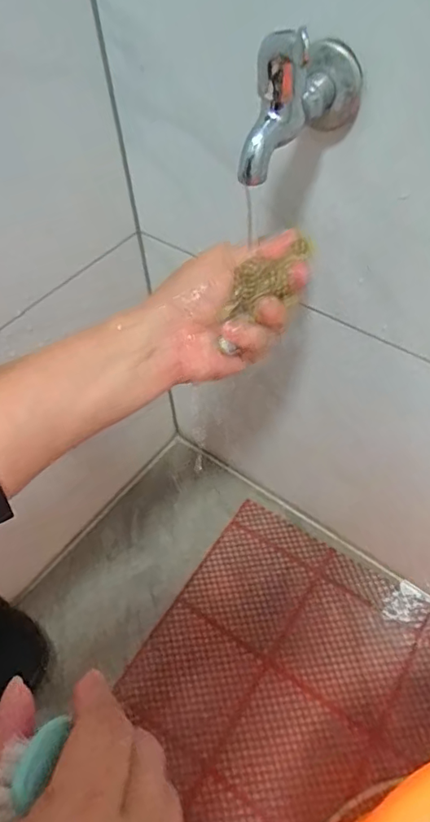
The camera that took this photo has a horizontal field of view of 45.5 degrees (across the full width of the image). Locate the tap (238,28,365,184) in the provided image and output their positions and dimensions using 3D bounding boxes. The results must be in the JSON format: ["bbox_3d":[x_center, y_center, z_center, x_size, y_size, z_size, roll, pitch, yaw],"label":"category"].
[{"bbox_3d":[0.052,-0.183,0.295,0.038,0.066,0.095,23,57,20],"label":"tap"}]

